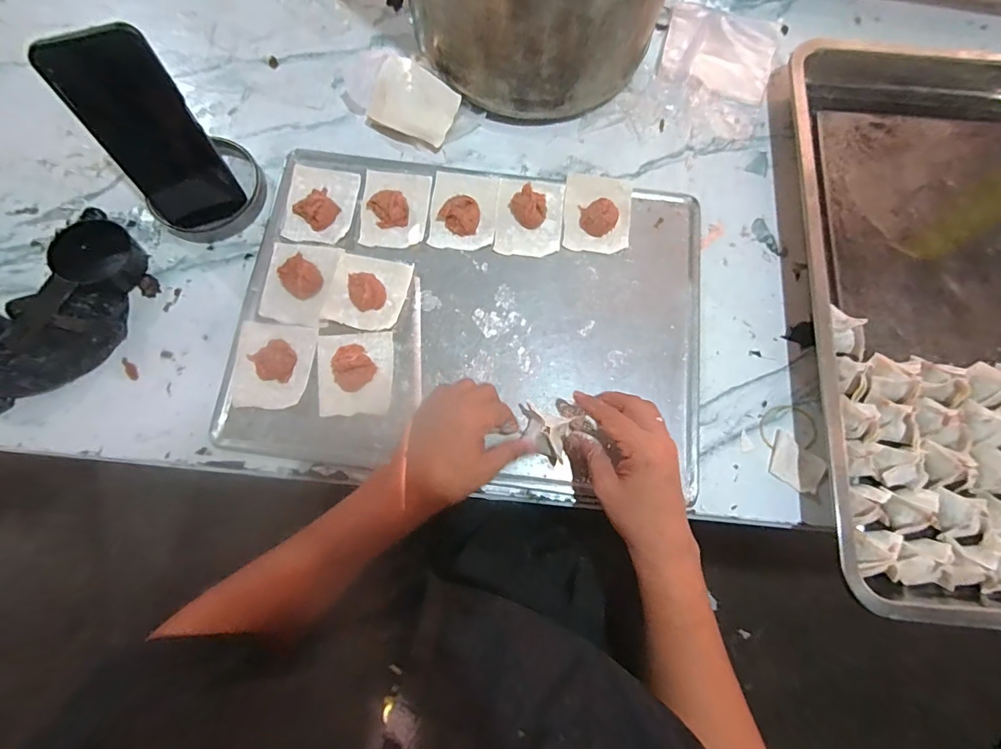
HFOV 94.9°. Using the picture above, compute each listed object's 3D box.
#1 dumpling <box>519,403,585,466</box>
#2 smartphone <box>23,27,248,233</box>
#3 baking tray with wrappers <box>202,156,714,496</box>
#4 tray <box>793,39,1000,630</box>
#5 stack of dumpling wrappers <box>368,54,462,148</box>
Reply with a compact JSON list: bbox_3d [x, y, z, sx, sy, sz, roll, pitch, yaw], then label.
[{"bbox_3d":[0.042,0.052,0.417,0.054,0.037,0.044,18,76,4],"label":"dumpling"},{"bbox_3d":[-0.309,-0.212,0.415,0.076,0.176,0.017,-35,69,-16],"label":"smartphone"},{"bbox_3d":[-0.026,-0.064,0.462,0.451,0.023,0.335,8,75,1],"label":"baking tray with wrappers"},{"bbox_3d":[0.509,-0.075,0.463,0.416,0.043,0.603,6,75,0],"label":"tray"},{"bbox_3d":[-0.098,-0.305,0.510,0.096,0.017,0.071,24,98,3],"label":"stack of dumpling wrappers"}]

